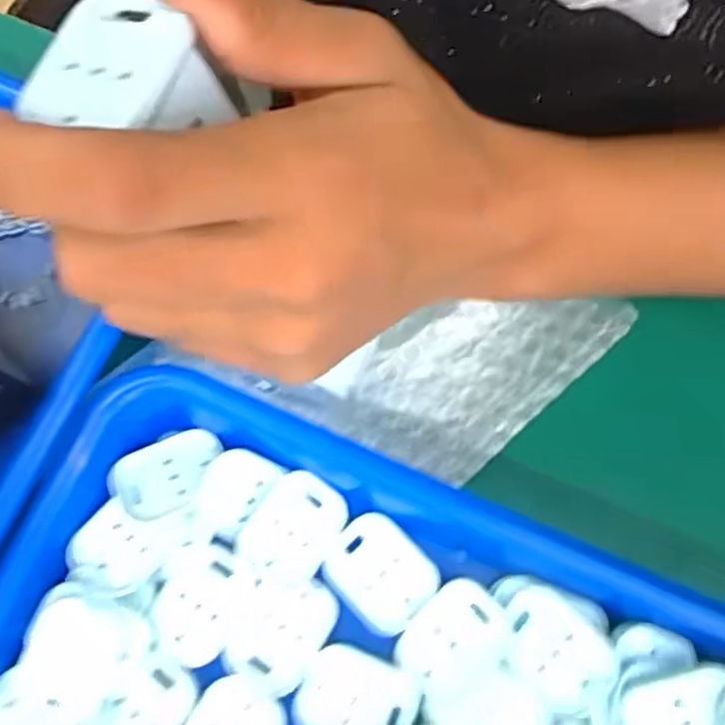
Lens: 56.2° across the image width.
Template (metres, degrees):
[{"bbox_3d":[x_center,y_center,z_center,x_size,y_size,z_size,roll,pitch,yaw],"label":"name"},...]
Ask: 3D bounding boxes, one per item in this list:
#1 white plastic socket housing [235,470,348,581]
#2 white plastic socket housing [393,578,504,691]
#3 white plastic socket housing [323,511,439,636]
[{"bbox_3d":[-0.026,0.060,0.245,0.029,0.007,0.038,32,78,8],"label":"white plastic socket housing"},{"bbox_3d":[0.031,0.097,0.236,0.038,0.005,0.028,-42,72,0],"label":"white plastic socket housing"},{"bbox_3d":[0.006,0.075,0.244,0.037,0.004,0.031,43,80,11],"label":"white plastic socket housing"}]

